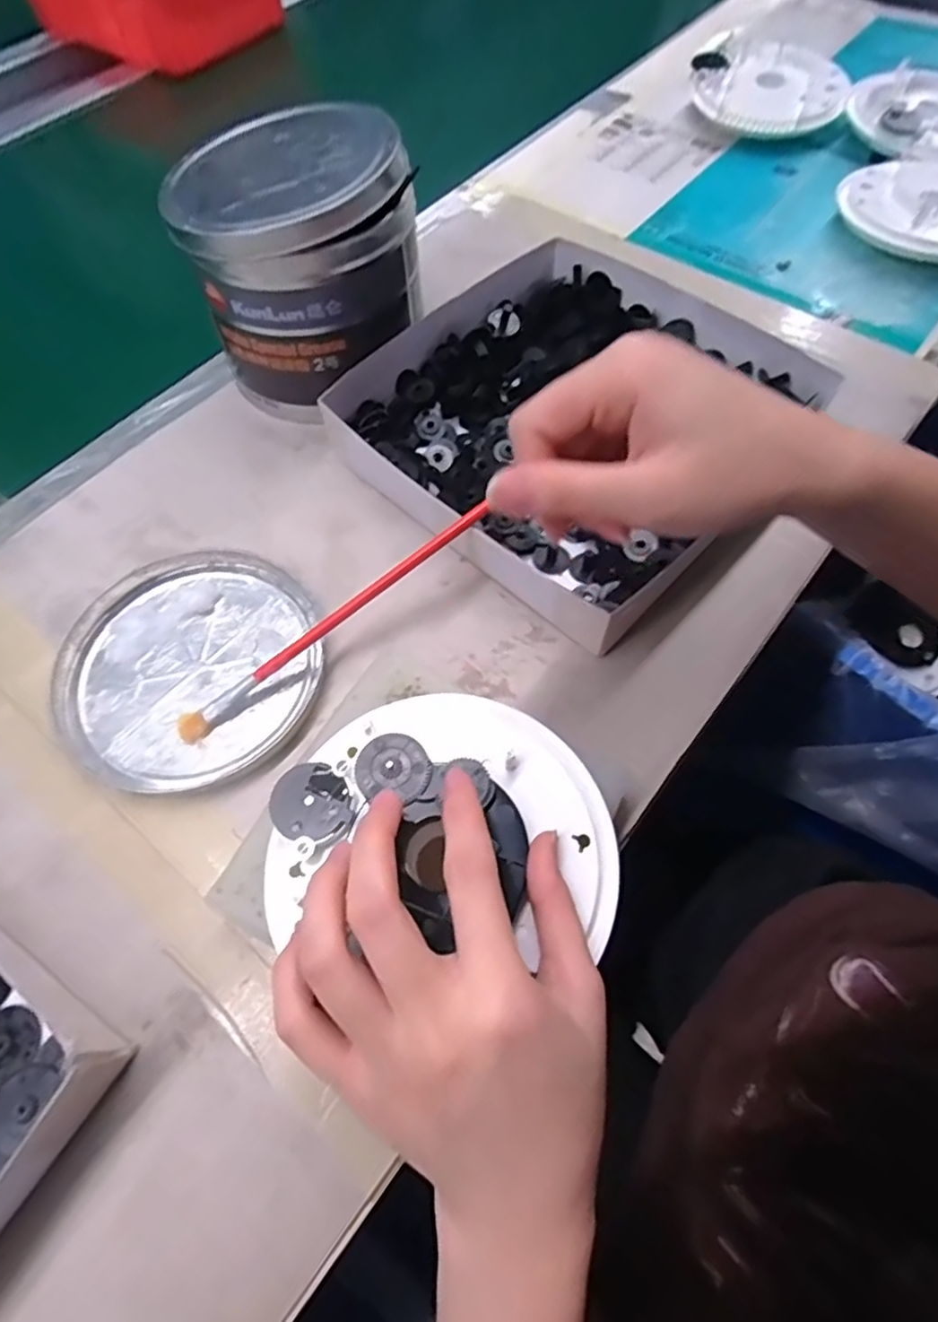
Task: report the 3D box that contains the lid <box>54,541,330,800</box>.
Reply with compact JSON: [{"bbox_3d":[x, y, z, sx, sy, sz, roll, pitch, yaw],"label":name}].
[{"bbox_3d":[-0.138,0.000,0.315,0.123,0.009,0.127,-1,63,2],"label":"lid"}]

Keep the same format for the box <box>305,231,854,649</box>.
[{"bbox_3d":[0.053,-0.141,0.362,0.224,0.033,0.216,40,71,20],"label":"box"}]

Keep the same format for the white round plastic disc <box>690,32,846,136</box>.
[{"bbox_3d":[0.235,-0.457,0.504,0.118,0.014,0.103,35,79,13],"label":"white round plastic disc"}]

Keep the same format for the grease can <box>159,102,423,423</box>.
[{"bbox_3d":[-0.091,-0.221,0.361,0.123,0.113,0.114,-23,64,-10],"label":"grease can"}]

